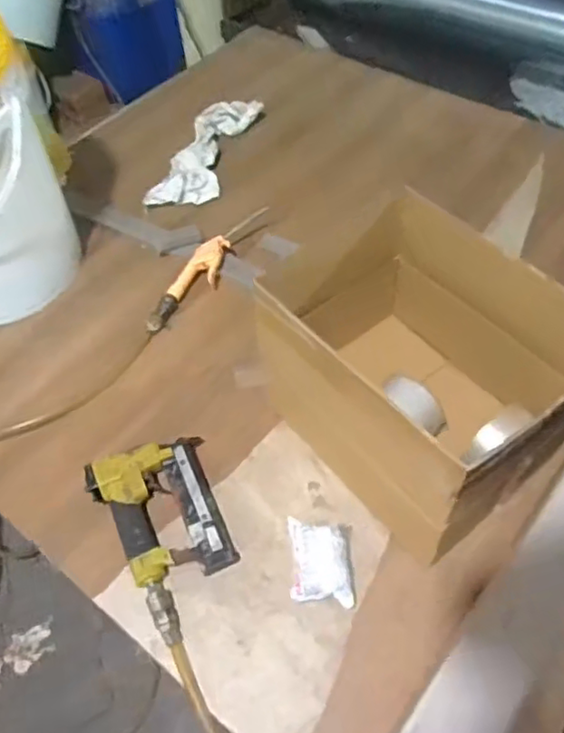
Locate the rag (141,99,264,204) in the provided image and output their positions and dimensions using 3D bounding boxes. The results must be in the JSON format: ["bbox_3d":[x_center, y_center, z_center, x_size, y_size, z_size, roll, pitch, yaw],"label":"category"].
[{"bbox_3d":[-0.143,-0.418,1.186,0.118,0.033,0.322,14,57,14],"label":"rag"}]

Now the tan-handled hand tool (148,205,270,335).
[{"bbox_3d":[-0.123,-0.162,0.996,0.069,0.034,0.278,21,59,18],"label":"tan-handled hand tool"}]

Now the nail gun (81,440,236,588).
[{"bbox_3d":[-0.152,0.180,0.761,0.143,0.039,0.180,-21,56,-11],"label":"nail gun"}]

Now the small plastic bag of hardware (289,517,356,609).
[{"bbox_3d":[0.045,0.225,0.710,0.067,0.023,0.097,-2,54,2],"label":"small plastic bag of hardware"}]

